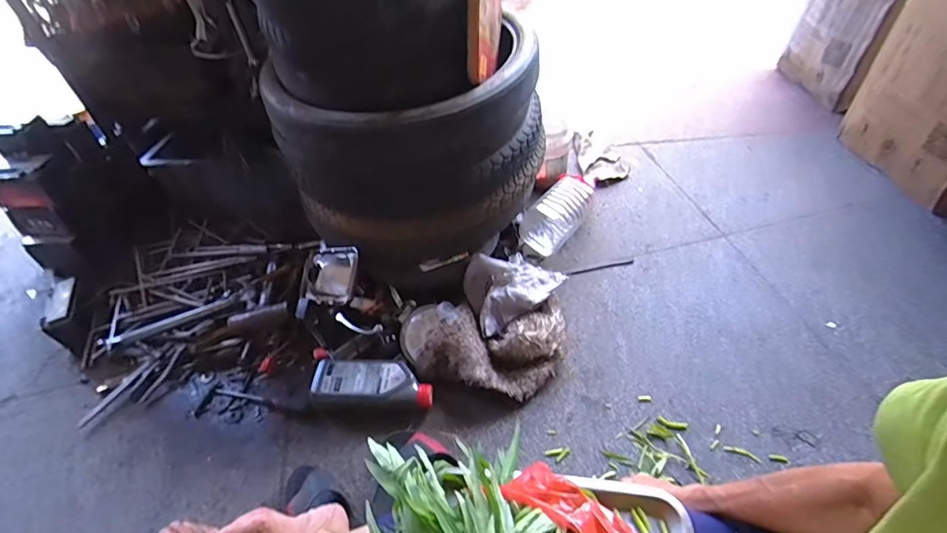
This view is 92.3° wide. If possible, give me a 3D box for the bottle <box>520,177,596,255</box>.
[{"bbox_3d":[0.236,-0.152,1.219,0.105,0.129,0.228,33,57,31],"label":"bottle"}]

